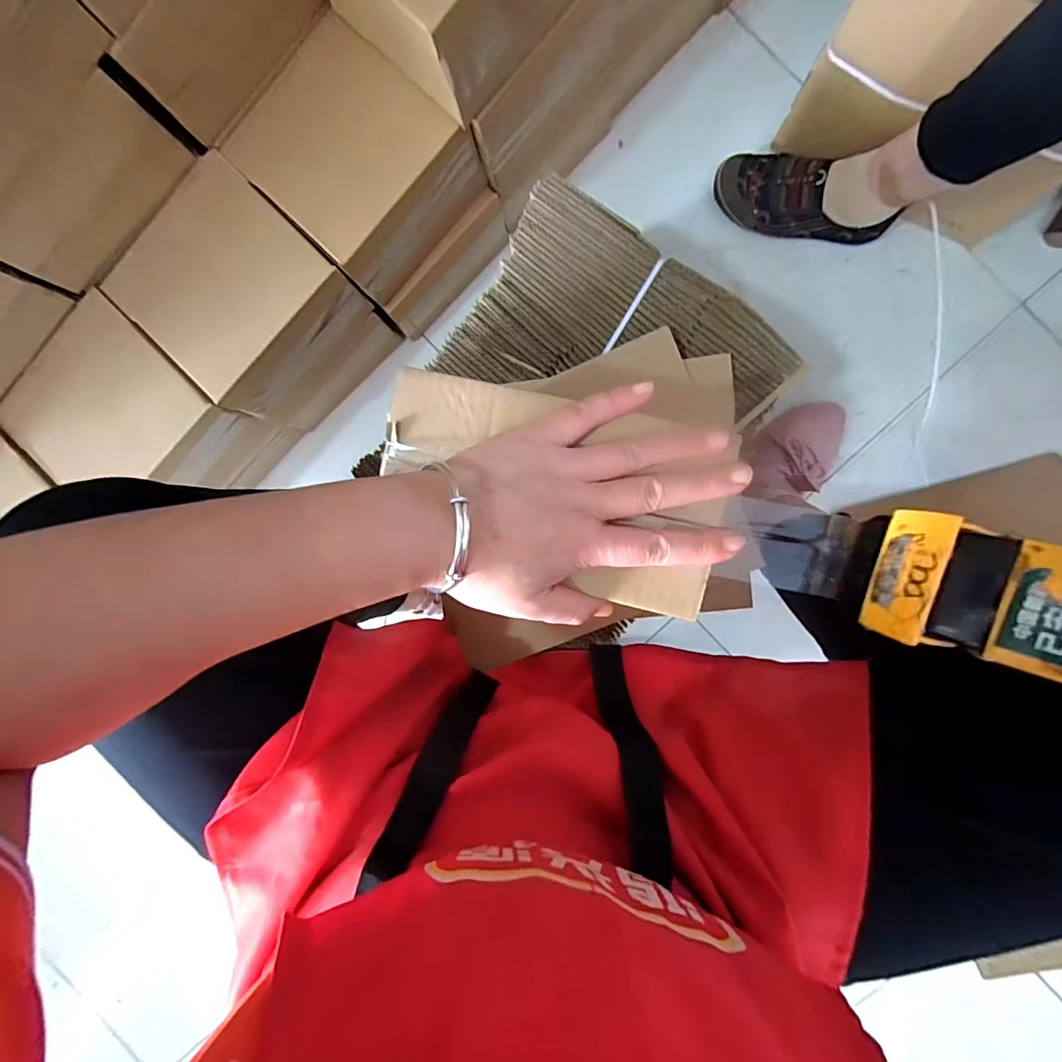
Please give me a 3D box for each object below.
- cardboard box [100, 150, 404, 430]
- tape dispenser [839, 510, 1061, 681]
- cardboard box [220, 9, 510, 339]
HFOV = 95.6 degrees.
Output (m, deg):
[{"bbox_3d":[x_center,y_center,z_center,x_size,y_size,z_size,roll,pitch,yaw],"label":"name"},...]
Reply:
[{"bbox_3d":[-0.336,-0.279,0.622,0.199,0.206,0.199,44,96,2],"label":"cardboard box"},{"bbox_3d":[0.230,0.035,0.210,0.157,0.034,0.059,16,95,36],"label":"tape dispenser"},{"bbox_3d":[-0.183,-0.412,0.599,0.206,0.201,0.197,44,96,2],"label":"cardboard box"}]

